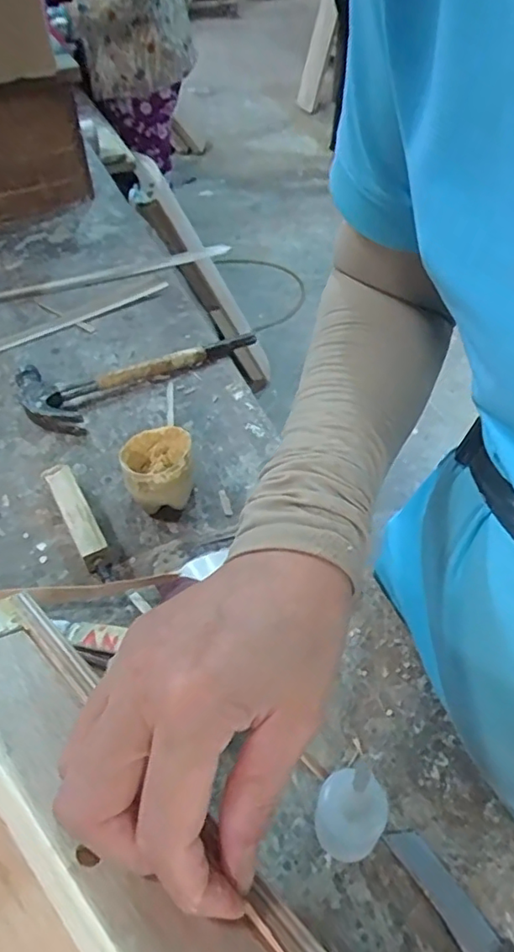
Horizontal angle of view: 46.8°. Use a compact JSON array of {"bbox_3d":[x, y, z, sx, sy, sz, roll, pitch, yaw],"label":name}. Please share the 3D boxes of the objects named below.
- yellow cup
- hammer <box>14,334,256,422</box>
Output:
[{"bbox_3d":[-0.076,-0.003,0.469,0.054,0.053,0.054,-1,48,1],"label":"yellow cup"},{"bbox_3d":[-0.116,-0.117,0.595,0.237,0.027,0.092,-30,54,-24],"label":"hammer"}]

